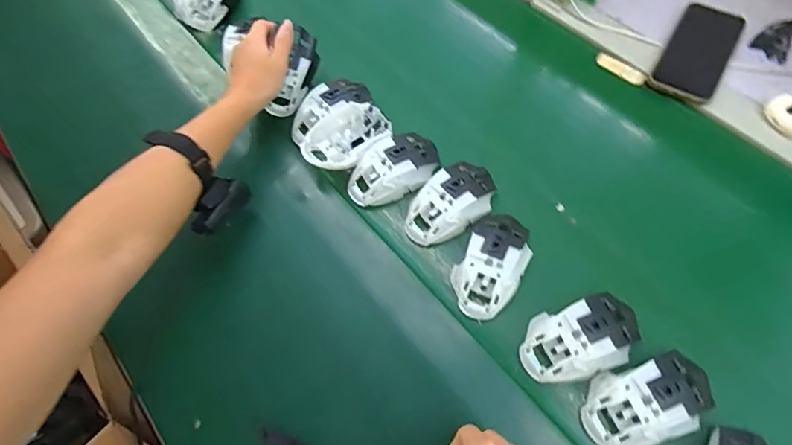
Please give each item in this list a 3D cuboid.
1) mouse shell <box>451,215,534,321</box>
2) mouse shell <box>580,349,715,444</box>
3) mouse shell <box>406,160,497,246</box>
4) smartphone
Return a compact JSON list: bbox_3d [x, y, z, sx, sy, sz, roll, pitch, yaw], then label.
[{"bbox_3d":[0.101,0.040,0.473,0.067,0.034,0.116,24,66,14],"label":"mouse shell"},{"bbox_3d":[0.223,0.159,0.401,0.112,0.036,0.063,-15,63,-5],"label":"mouse shell"},{"bbox_3d":[0.062,-0.022,0.507,0.111,0.033,0.063,-40,67,-16],"label":"mouse shell"},{"bbox_3d":[0.389,-0.223,0.581,0.073,0.013,0.164,30,68,17],"label":"smartphone"}]

